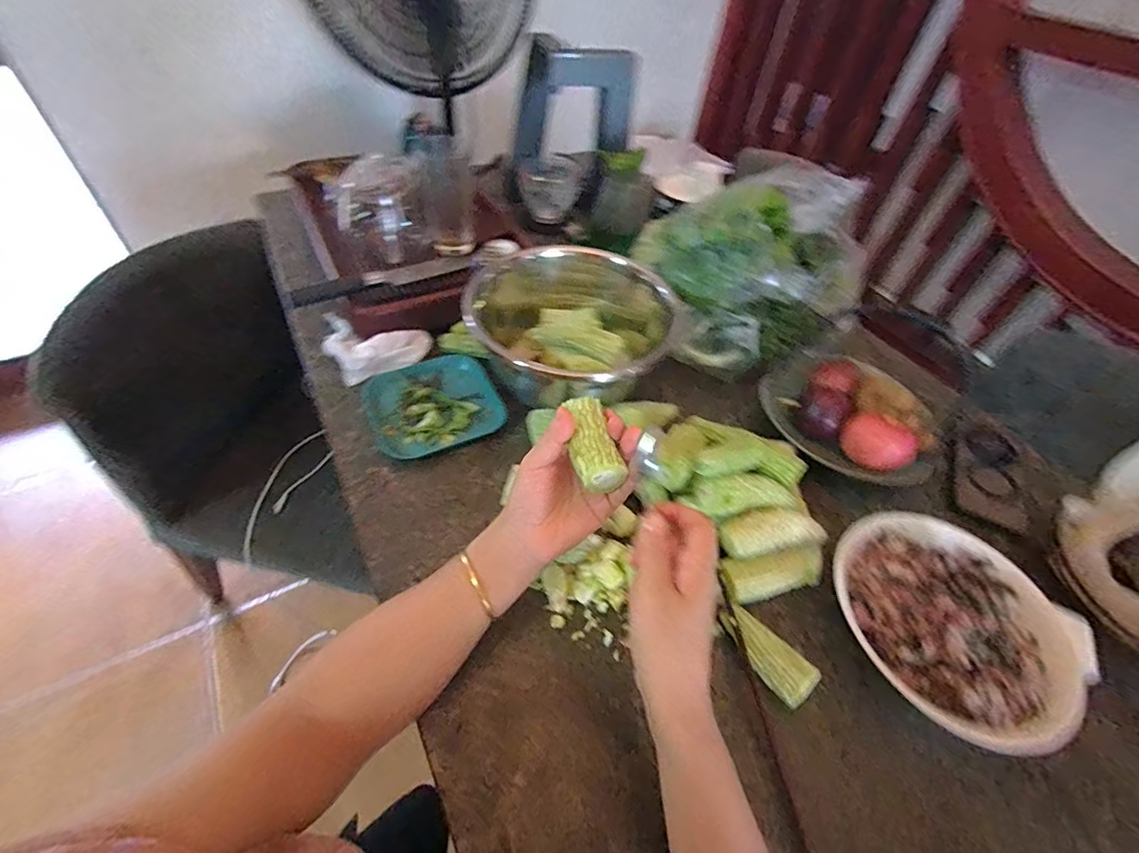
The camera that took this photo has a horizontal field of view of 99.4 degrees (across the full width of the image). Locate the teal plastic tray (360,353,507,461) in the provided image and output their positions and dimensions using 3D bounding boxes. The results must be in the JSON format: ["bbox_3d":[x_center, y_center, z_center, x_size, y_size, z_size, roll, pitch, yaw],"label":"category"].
[{"bbox_3d":[-0.168,-0.029,0.595,0.152,0.013,0.145,-17,53,-19],"label":"teal plastic tray"}]

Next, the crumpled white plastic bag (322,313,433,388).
[{"bbox_3d":[-0.261,-0.123,0.647,0.125,0.023,0.130,-22,55,-23],"label":"crumpled white plastic bag"}]

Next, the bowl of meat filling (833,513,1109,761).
[{"bbox_3d":[0.342,0.174,0.423,0.213,0.079,0.174,37,56,23],"label":"bowl of meat filling"}]

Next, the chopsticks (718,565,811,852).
[{"bbox_3d":[0.161,0.241,0.389,0.010,0.014,0.241,-3,50,-9],"label":"chopsticks"}]

